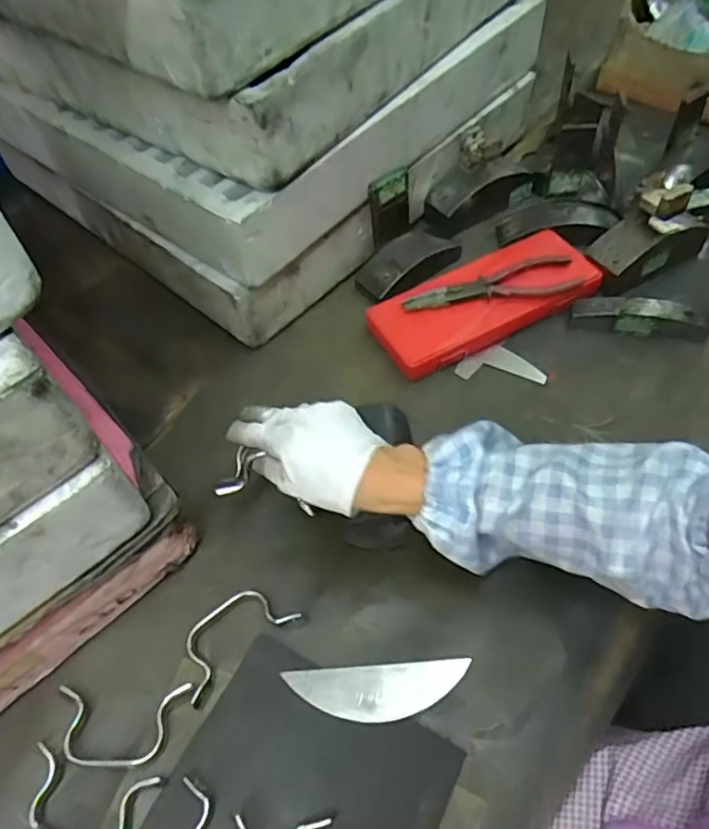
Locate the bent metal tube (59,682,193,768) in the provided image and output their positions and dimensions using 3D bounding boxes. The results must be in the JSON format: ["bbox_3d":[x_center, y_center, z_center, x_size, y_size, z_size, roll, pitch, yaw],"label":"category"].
[{"bbox_3d":[-0.177,0.230,0.445,0.100,0.012,0.054,-2,55,4],"label":"bent metal tube"}]

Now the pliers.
[{"bbox_3d":[0.148,-0.134,0.640,0.191,0.021,0.045,-17,55,-7],"label":"pliers"}]

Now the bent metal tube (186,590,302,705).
[{"bbox_3d":[-0.099,0.177,0.485,0.100,0.008,0.052,-35,59,-18],"label":"bent metal tube"}]

